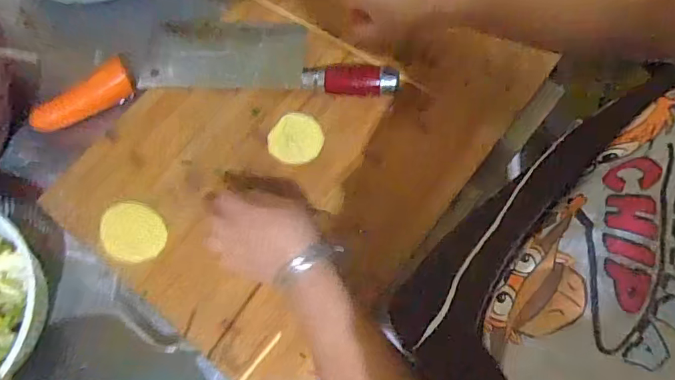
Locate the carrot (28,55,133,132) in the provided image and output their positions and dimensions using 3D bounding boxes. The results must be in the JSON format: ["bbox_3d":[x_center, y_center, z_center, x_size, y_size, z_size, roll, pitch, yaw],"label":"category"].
[{"bbox_3d":[-0.306,-0.109,0.576,0.127,0.037,0.033,-28,74,-7],"label":"carrot"}]

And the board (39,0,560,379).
[{"bbox_3d":[-0.043,-0.069,0.545,0.368,0.035,0.484,37,77,12],"label":"board"}]

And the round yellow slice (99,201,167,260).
[{"bbox_3d":[-0.219,0.045,0.519,0.077,0.011,0.058,21,74,8],"label":"round yellow slice"}]

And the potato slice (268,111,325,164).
[{"bbox_3d":[-0.046,-0.058,0.539,0.060,0.006,0.057,0,72,1],"label":"potato slice"}]

